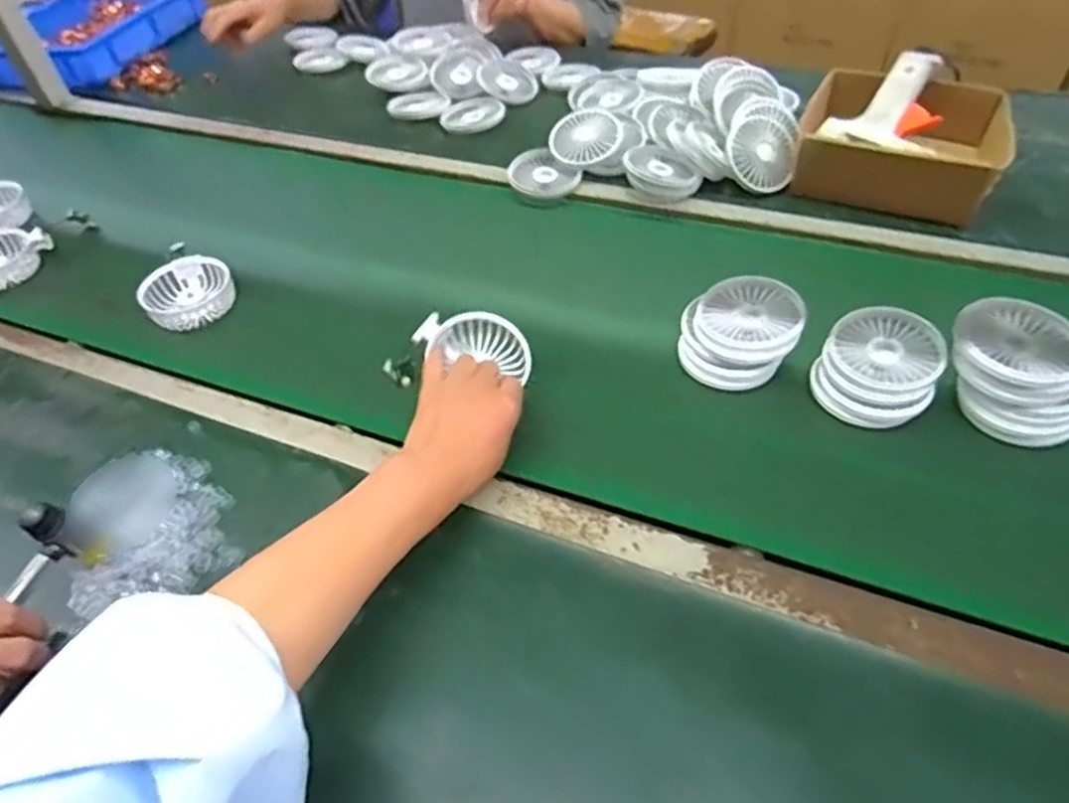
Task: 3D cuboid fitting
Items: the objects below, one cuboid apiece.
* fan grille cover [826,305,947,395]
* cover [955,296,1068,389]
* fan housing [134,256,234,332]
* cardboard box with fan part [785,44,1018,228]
[{"bbox_3d":[0.300,-0.045,0.578,0.088,0.016,0.087,-34,54,-24],"label":"fan grille cover"},{"bbox_3d":[0.374,-0.046,0.528,0.080,0.016,0.086,-34,54,-25],"label":"cover"},{"bbox_3d":[-0.363,-0.113,0.718,0.088,0.034,0.082,-2,47,2],"label":"fan housing"},{"bbox_3d":[0.422,-0.305,0.792,0.210,0.087,0.215,21,52,22],"label":"cardboard box with fan part"}]

